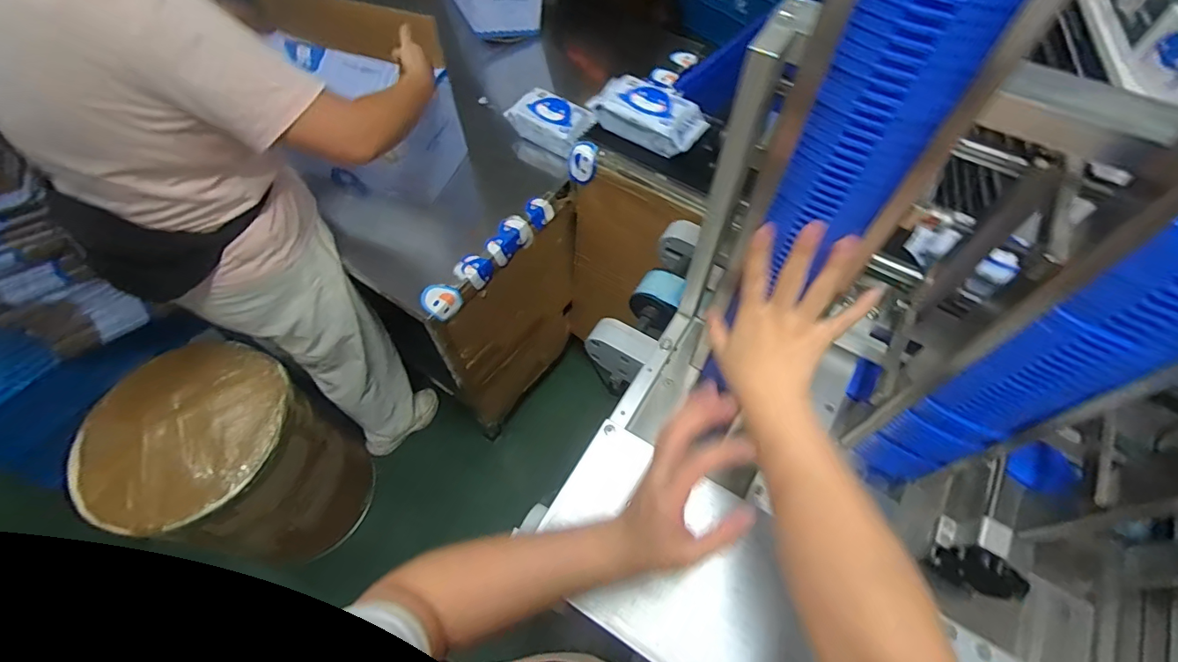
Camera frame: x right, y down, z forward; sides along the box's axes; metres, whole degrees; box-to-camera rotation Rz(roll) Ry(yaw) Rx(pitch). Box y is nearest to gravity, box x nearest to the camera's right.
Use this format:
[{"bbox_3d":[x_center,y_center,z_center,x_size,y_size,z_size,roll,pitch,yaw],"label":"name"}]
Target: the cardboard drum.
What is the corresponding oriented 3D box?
[{"bbox_3d":[-0.798,0.312,1.187,0.394,0.514,0.364,0,60,-1],"label":"cardboard drum"}]

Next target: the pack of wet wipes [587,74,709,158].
[{"bbox_3d":[0.122,-0.439,1.023,0.236,0.066,0.121,32,64,17],"label":"pack of wet wipes"}]

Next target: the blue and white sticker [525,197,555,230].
[{"bbox_3d":[-0.108,-0.258,1.092,0.042,0.049,0.070,40,67,20],"label":"blue and white sticker"}]

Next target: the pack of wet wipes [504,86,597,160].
[{"bbox_3d":[-0.085,-0.495,1.175,0.209,0.079,0.119,31,64,16],"label":"pack of wet wipes"}]

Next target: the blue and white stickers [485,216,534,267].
[{"bbox_3d":[-0.169,-0.191,1.061,0.047,0.058,0.120,32,64,17],"label":"blue and white stickers"}]

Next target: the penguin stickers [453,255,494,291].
[{"bbox_3d":[-0.229,-0.119,1.016,0.057,0.055,0.071,22,62,12],"label":"penguin stickers"}]

